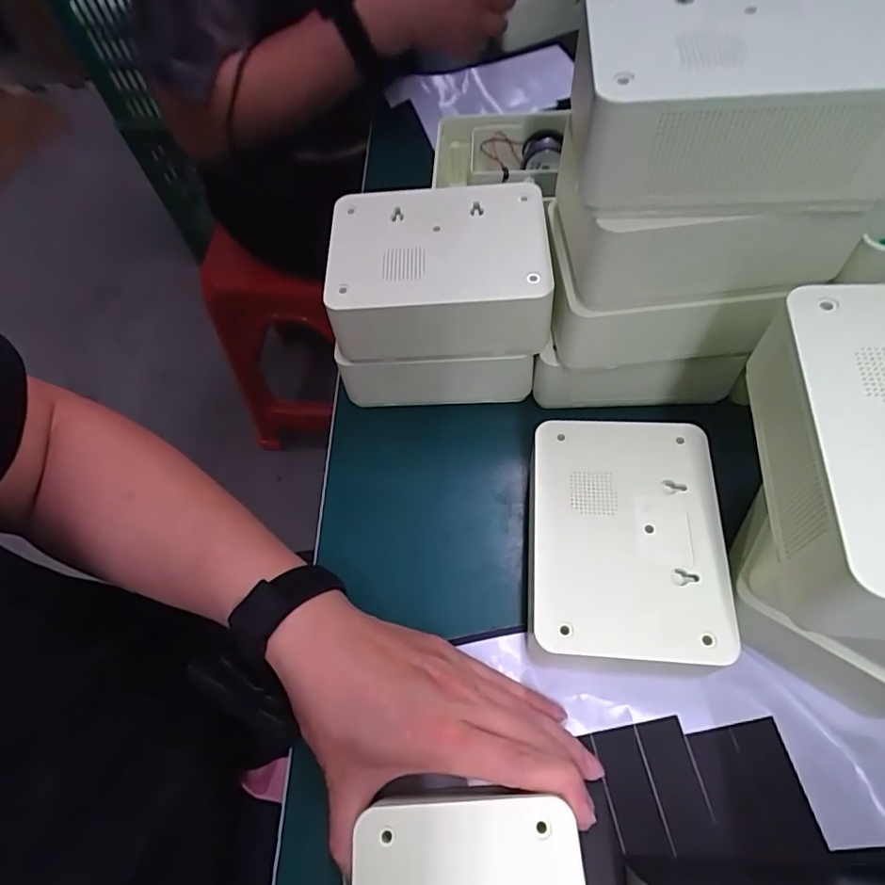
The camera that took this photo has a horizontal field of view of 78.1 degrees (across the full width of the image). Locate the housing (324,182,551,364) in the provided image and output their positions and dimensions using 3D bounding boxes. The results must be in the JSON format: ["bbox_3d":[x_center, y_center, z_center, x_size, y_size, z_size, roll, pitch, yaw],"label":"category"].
[{"bbox_3d":[0.001,-0.111,0.366,0.141,0.063,0.098,-3,61,2],"label":"housing"}]

